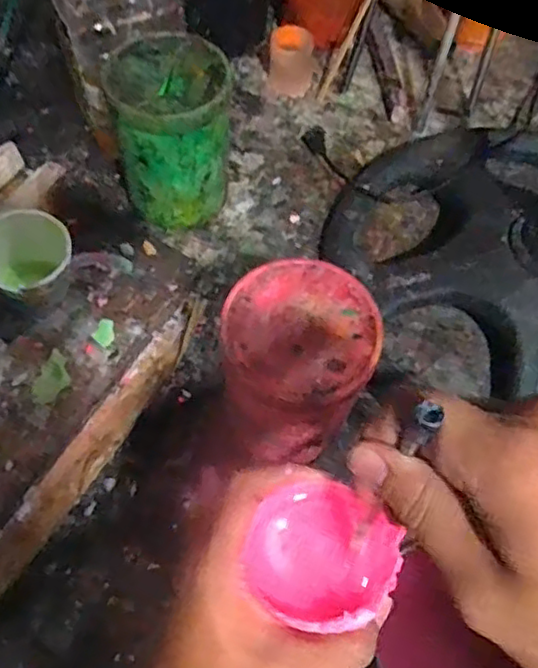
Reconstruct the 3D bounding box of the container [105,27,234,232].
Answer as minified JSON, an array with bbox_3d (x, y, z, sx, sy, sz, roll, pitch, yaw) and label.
[{"bbox_3d":[-0.110,-0.227,0.756,0.127,0.194,0.126,-1,61,-1],"label":"container"}]

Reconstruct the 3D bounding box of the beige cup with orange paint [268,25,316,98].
[{"bbox_3d":[0.035,-0.396,0.916,0.063,0.093,0.066,1,61,-2],"label":"beige cup with orange paint"}]

